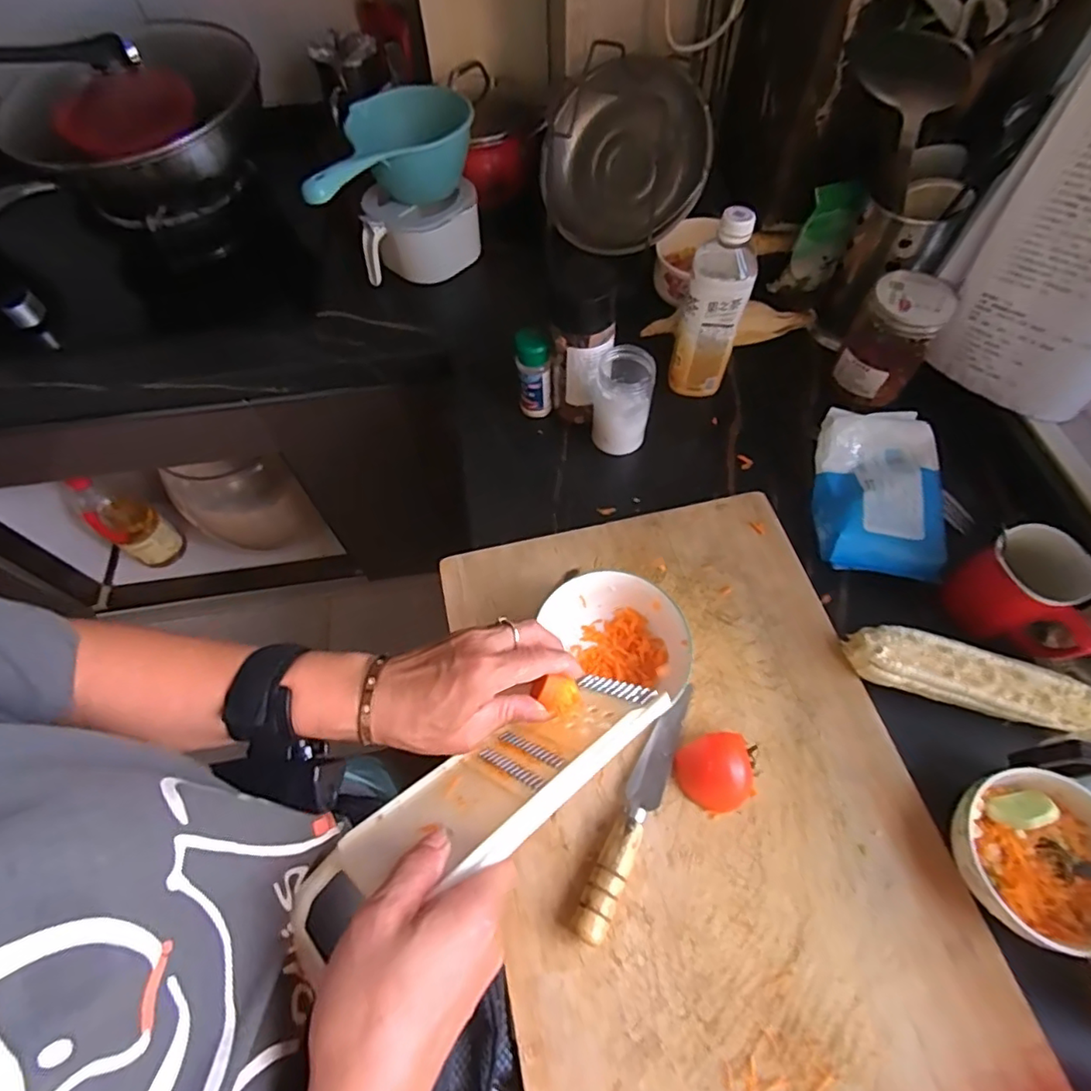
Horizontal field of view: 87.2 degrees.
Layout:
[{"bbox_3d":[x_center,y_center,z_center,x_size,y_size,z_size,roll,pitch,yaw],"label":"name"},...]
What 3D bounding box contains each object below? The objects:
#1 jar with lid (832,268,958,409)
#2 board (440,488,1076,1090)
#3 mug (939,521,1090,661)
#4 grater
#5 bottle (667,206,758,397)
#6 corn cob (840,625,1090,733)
[{"bbox_3d":[0.382,-0.228,0.636,0.080,0.114,0.095,30,66,16],"label":"jar with lid"},{"bbox_3d":[0.121,0.189,0.462,0.340,0.032,0.495,-13,62,-6],"label":"board"},{"bbox_3d":[0.418,0.048,0.496,0.071,0.088,0.107,-30,65,-14],"label":"mug"},{"bbox_3d":[-0.029,0.146,0.340,0.236,0.015,0.084,-26,19,-31],"label":"grater"},{"bbox_3d":[0.178,-0.253,0.608,0.062,0.193,0.061,13,62,8],"label":"bottle"},{"bbox_3d":[0.365,0.111,0.486,0.205,0.035,0.049,14,62,8],"label":"corn cob"}]

